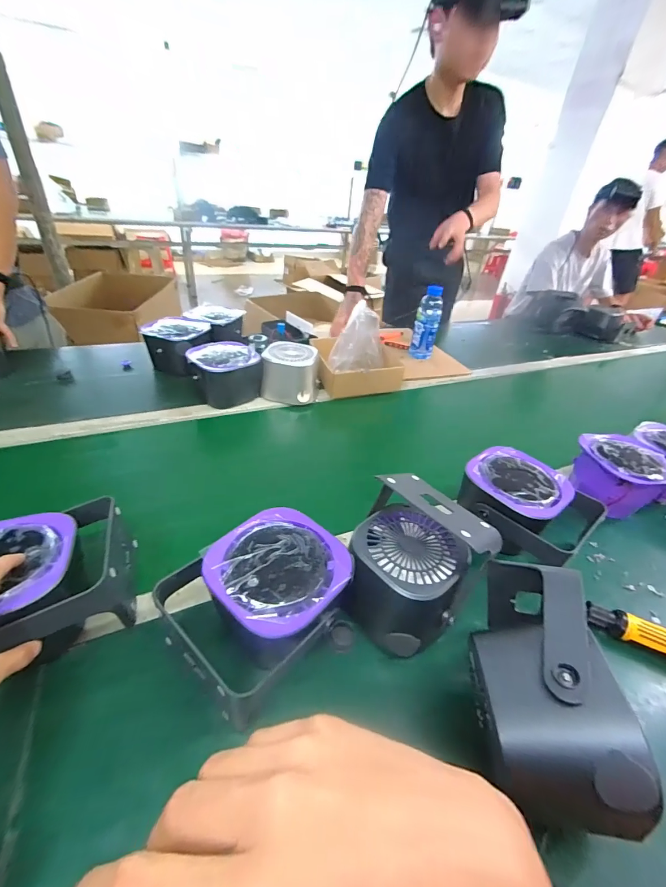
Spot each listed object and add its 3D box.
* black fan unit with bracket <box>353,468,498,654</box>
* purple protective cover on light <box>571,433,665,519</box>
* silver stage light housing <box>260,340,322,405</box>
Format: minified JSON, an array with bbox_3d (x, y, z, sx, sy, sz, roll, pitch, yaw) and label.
[{"bbox_3d":[0.097,0.137,0.447,0.151,0.151,0.149,25,40,24],"label":"black fan unit with bracket"},{"bbox_3d":[0.520,0.062,0.681,0.130,0.108,0.136,2,36,-6],"label":"purple protective cover on light"},{"bbox_3d":[-0.101,-0.170,0.892,0.137,0.108,0.103,1,36,-7],"label":"silver stage light housing"}]

